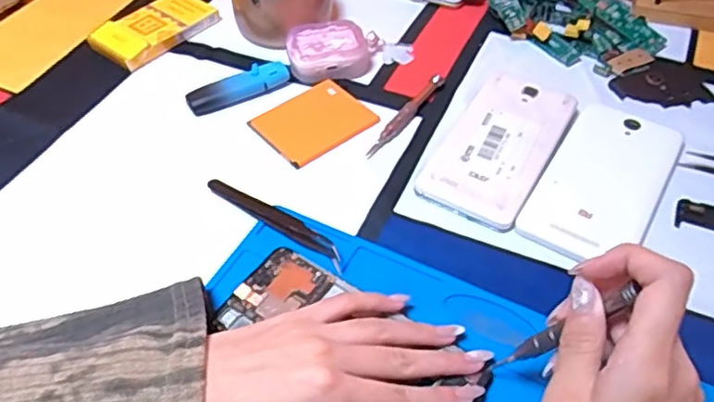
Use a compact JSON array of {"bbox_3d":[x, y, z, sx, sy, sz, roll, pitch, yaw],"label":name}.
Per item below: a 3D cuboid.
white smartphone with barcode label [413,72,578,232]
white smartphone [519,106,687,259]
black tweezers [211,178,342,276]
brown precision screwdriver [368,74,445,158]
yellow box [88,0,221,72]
[{"bbox_3d":[0.104,-0.041,0.460,0.072,0.017,0.138,24,53,20],"label":"white smartphone with barcode label"},{"bbox_3d":[0.176,-0.016,0.444,0.074,0.010,0.145,25,54,21],"label":"white smartphone"},{"bbox_3d":[-0.054,0.011,0.421,0.116,0.009,0.014,31,56,25],"label":"black tweezers"},{"bbox_3d":[0.039,-0.067,0.489,0.010,0.009,0.105,29,55,23],"label":"brown precision screwdriver"},{"bbox_3d":[-0.180,-0.154,0.560,0.060,0.016,0.105,32,56,25],"label":"yellow box"}]

